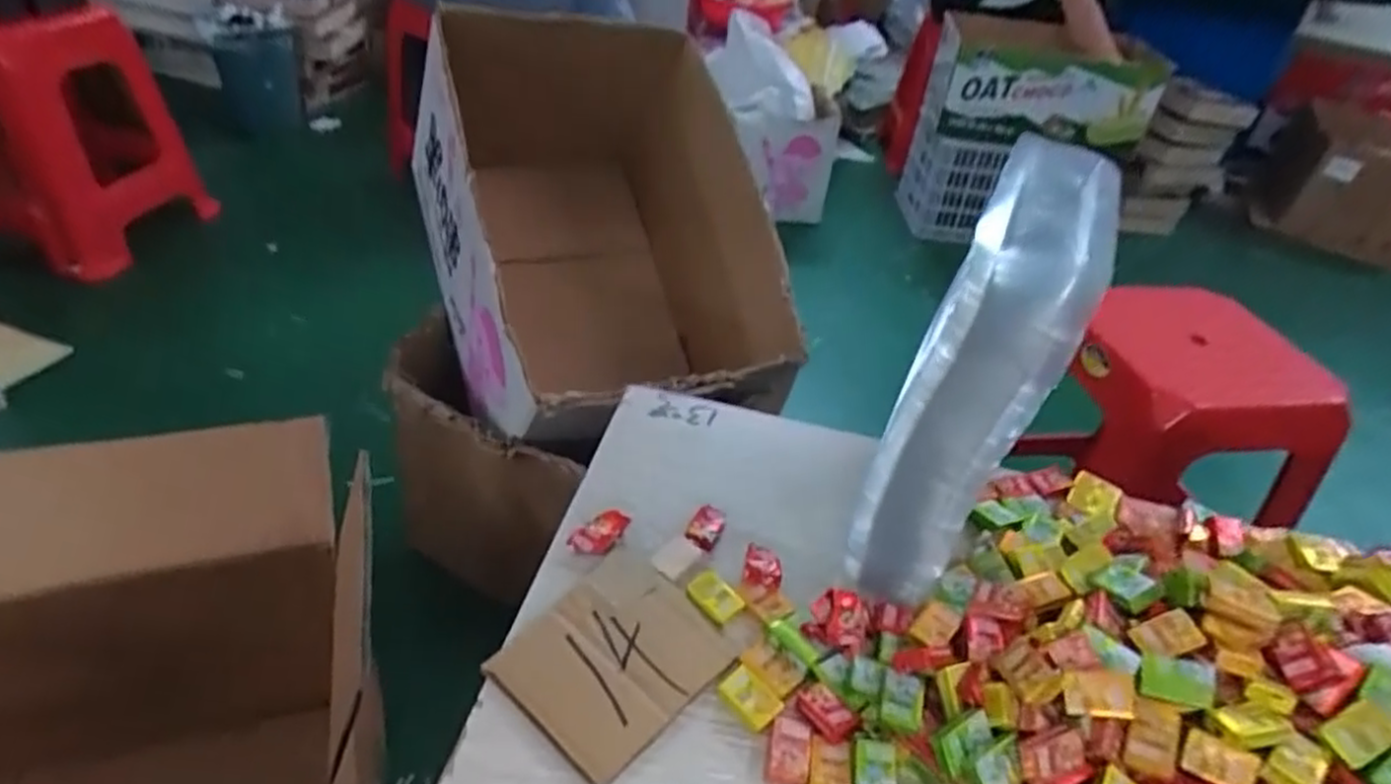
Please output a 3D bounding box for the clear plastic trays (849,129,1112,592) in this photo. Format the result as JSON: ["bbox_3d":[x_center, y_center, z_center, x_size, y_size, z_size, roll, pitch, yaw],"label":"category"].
[{"bbox_3d":[0.122,0.006,0.350,0.053,0.216,0.062,21,41,16],"label":"clear plastic trays"}]

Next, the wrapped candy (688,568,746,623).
[{"bbox_3d":[0.010,0.101,0.386,0.026,0.005,0.018,35,46,30],"label":"wrapped candy"}]

